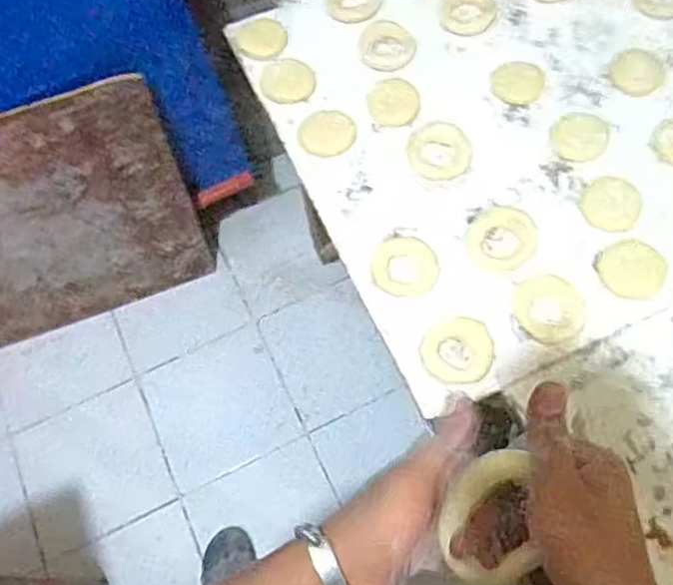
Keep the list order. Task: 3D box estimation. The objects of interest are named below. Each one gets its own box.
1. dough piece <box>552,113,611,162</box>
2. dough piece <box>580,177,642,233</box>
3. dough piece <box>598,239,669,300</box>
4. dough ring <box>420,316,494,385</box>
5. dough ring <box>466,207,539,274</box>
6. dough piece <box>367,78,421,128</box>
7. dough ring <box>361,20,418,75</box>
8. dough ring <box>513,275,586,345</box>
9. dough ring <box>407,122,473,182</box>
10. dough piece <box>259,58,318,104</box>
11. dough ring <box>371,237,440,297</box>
[{"bbox_3d":[0.278,-0.179,0.735,0.058,0.005,0.063,-1,64,3],"label":"dough piece"},{"bbox_3d":[0.297,-0.097,0.696,0.059,0.004,0.070,27,69,15],"label":"dough piece"},{"bbox_3d":[0.304,-0.025,0.661,0.067,0.004,0.062,-1,64,3],"label":"dough piece"},{"bbox_3d":[0.122,0.057,0.638,0.073,0.008,0.066,-35,67,-13],"label":"dough ring"},{"bbox_3d":[0.177,-0.059,0.689,0.072,0.005,0.077,-1,64,3],"label":"dough ring"},{"bbox_3d":[0.070,-0.230,0.776,0.061,0.004,0.070,10,65,8],"label":"dough piece"},{"bbox_3d":[0.064,-0.308,0.804,0.068,0.005,0.080,10,65,8],"label":"dough ring"},{"bbox_3d":[0.215,0.017,0.653,0.068,0.004,0.072,-1,64,3],"label":"dough ring"},{"bbox_3d":[0.119,-0.165,0.744,0.071,0.005,0.081,-2,64,3],"label":"dough ring"},{"bbox_3d":[-0.059,-0.261,0.794,0.068,0.006,0.060,18,67,12],"label":"dough piece"},{"bbox_3d":[0.073,-0.029,0.684,0.069,0.009,0.067,-1,64,3],"label":"dough ring"}]

